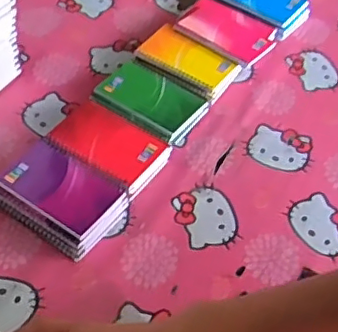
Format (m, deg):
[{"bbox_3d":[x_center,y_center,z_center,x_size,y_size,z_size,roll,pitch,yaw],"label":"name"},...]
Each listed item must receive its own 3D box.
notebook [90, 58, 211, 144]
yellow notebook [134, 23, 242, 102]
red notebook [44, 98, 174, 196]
[{"bbox_3d":[-0.027,-0.088,0.827,0.139,0.022,0.107,29,54,17],"label":"notebook"},{"bbox_3d":[0.026,-0.152,0.862,0.135,0.019,0.077,36,63,12],"label":"yellow notebook"},{"bbox_3d":[-0.077,-0.027,0.763,0.141,0.032,0.099,30,54,18],"label":"red notebook"}]

